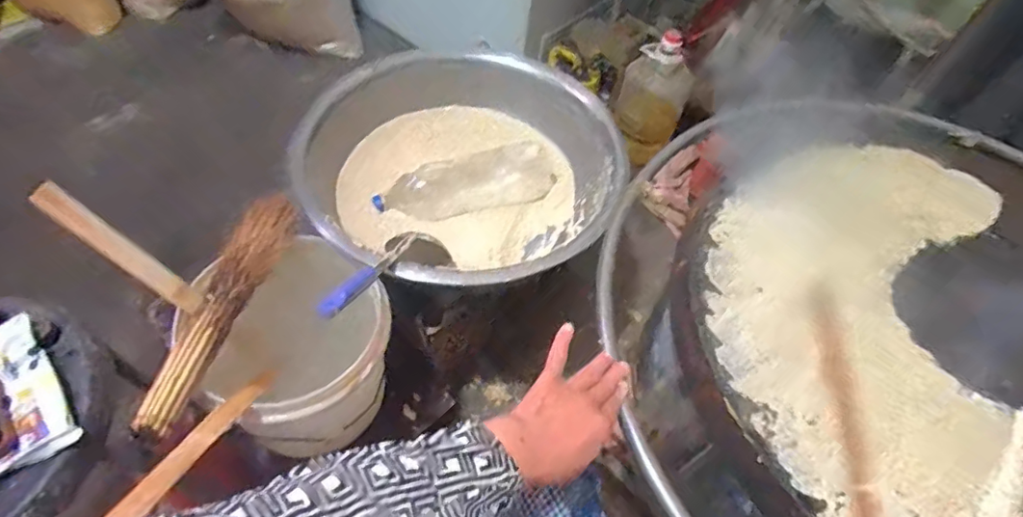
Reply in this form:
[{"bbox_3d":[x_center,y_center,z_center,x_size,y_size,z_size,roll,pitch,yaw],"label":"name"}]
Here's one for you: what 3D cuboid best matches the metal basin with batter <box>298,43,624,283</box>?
[{"bbox_3d":[-0.097,-0.144,0.952,0.509,0.162,0.495,3,53,-3],"label":"metal basin with batter"}]

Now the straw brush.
[{"bbox_3d":[-0.356,0.051,0.678,0.058,0.043,0.349,11,53,3],"label":"straw brush"}]

